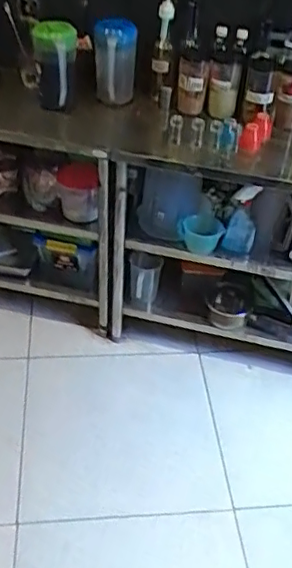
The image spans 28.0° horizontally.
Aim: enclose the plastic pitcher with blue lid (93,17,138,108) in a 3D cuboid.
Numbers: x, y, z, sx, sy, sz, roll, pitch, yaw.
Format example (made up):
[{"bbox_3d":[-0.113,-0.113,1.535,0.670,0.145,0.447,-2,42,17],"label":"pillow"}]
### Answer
[{"bbox_3d":[-0.085,-0.604,1.615,0.104,0.234,0.132,-4,40,-6],"label":"plastic pitcher with blue lid"}]

